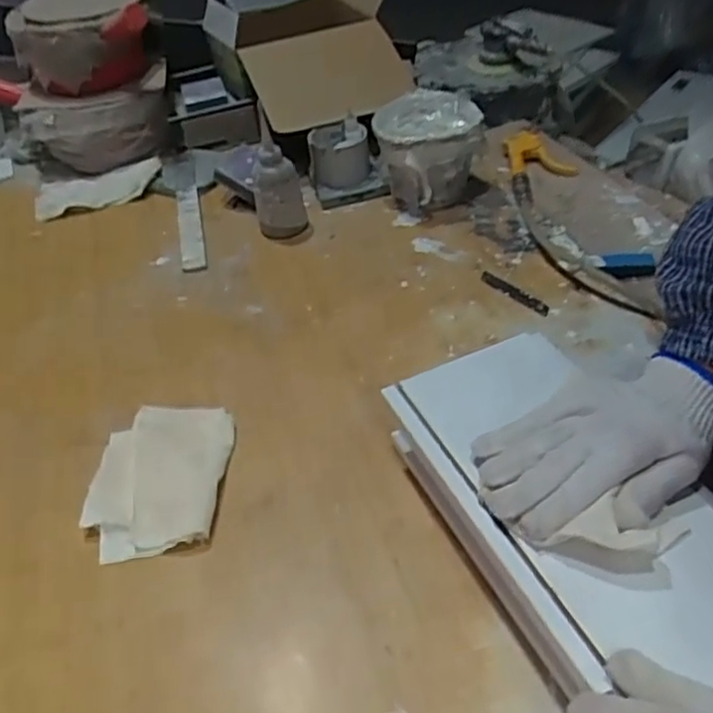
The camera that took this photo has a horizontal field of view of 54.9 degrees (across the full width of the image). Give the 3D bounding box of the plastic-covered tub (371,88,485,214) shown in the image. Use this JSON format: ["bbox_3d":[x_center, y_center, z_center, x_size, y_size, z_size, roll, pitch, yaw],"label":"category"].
[{"bbox_3d":[0.093,-0.255,0.894,0.124,0.132,0.116,-3,42,3],"label":"plastic-covered tub"}]

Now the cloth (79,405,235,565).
[{"bbox_3d":[-0.175,0.105,0.614,0.115,0.013,0.156,-4,42,2],"label":"cloth"}]

